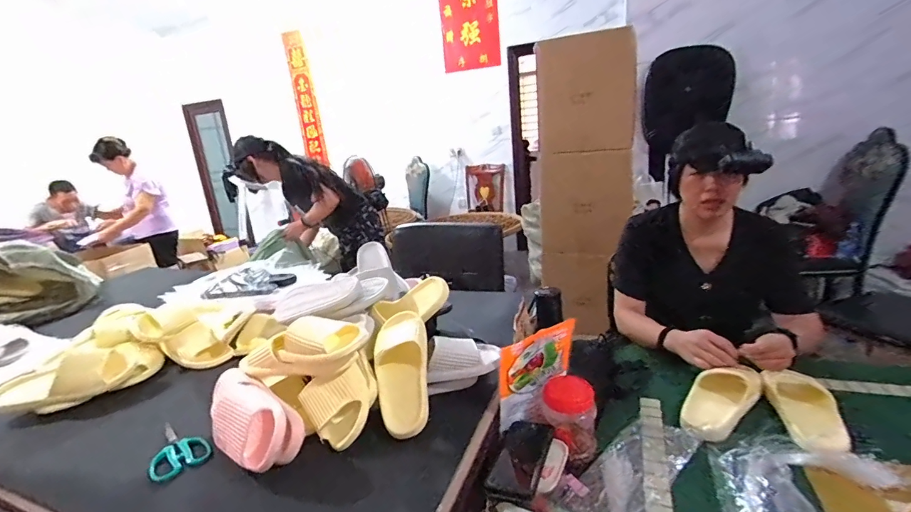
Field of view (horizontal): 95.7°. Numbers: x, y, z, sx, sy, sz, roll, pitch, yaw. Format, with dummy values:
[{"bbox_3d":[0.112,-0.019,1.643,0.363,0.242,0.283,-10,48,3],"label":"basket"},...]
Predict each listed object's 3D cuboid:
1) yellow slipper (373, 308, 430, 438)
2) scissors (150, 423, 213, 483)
[{"bbox_3d":[-0.099,0.197,0.753,0.099,0.059,0.249,-7,50,-4],"label":"yellow slipper"},{"bbox_3d":[-0.490,0.337,0.719,0.148,0.016,0.086,9,22,41],"label":"scissors"}]

